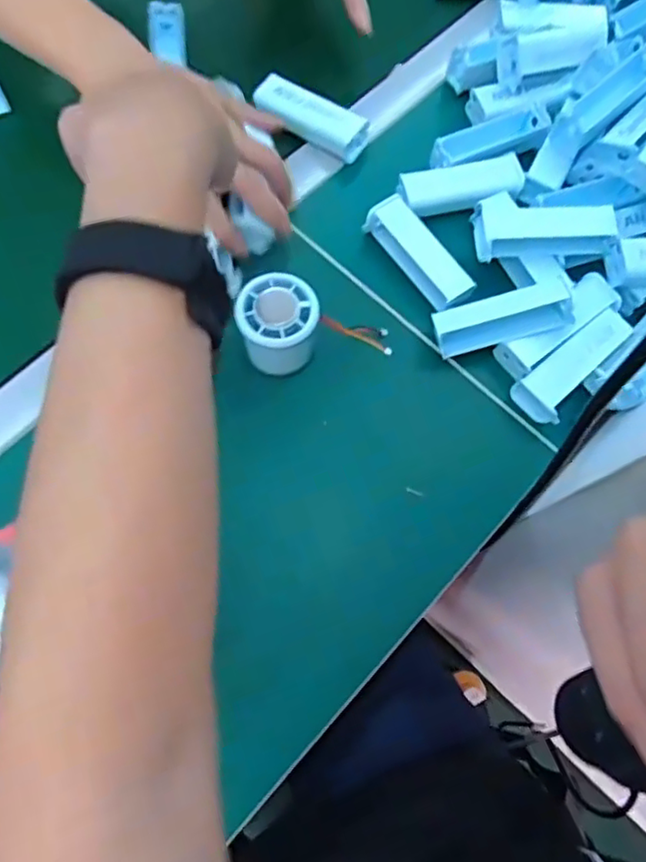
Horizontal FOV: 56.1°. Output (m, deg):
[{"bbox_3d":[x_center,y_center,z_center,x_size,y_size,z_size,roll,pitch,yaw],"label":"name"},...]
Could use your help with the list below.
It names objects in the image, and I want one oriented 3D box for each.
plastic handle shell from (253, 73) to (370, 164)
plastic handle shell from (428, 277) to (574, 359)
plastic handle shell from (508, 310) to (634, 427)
[{"bbox_3d":[-0.010,-0.272,0.526,0.101,0.020,0.035,29,73,7],"label":"plastic handle shell"},{"bbox_3d":[0.132,-0.085,0.451,0.096,0.021,0.032,-14,72,10],"label":"plastic handle shell"},{"bbox_3d":[0.191,-0.048,0.468,0.103,0.034,0.037,-40,78,-14],"label":"plastic handle shell"}]

